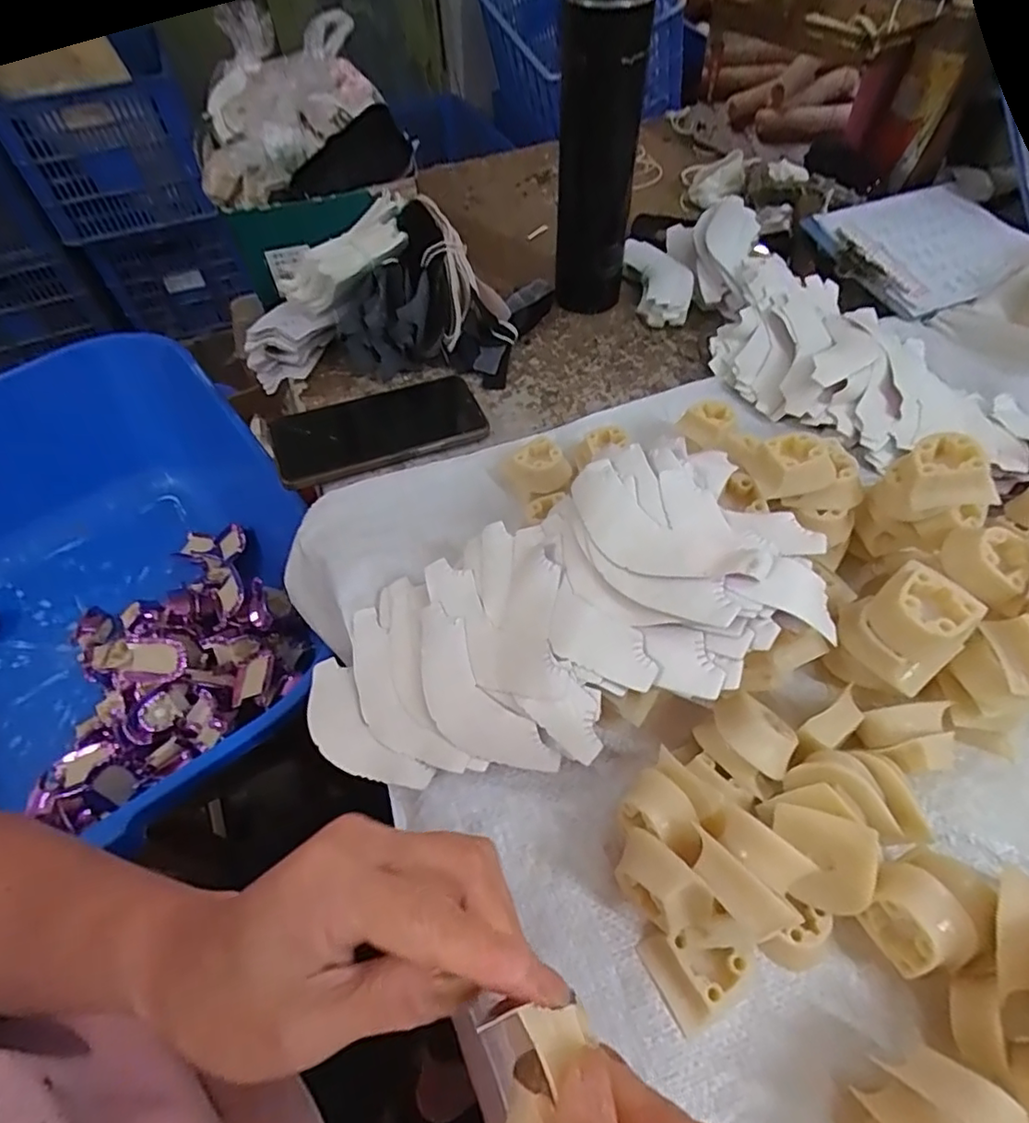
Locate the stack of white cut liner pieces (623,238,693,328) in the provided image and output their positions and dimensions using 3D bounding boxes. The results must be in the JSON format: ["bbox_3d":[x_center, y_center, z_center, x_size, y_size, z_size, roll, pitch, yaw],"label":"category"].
[{"bbox_3d":[0.140,-0.272,0.574,0.050,0.028,0.114,-6,54,-2],"label":"stack of white cut liner pieces"}]

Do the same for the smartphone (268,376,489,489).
[{"bbox_3d":[-0.108,-0.107,0.468,0.158,0.011,0.080,-22,56,-13],"label":"smartphone"}]

